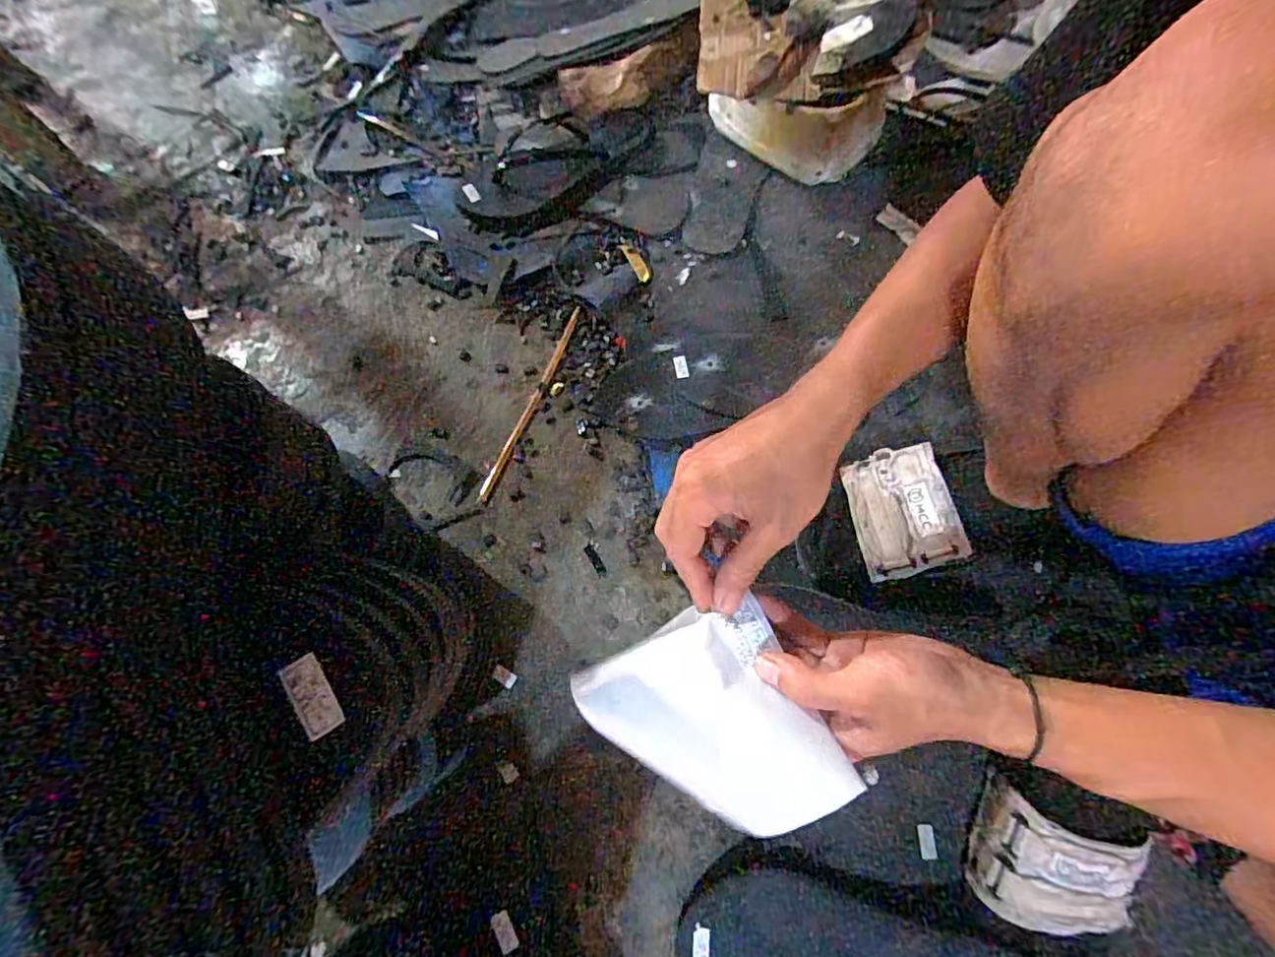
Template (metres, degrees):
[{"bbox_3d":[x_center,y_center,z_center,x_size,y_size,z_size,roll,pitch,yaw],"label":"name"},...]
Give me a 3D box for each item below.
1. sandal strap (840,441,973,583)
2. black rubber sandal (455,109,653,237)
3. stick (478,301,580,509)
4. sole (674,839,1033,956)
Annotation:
[{"bbox_3d":[0.230,0.026,0.488,0.079,0.035,0.111,-16,59,25],"label":"sandal strap"},{"bbox_3d":[-0.087,-0.353,0.647,0.240,0.034,0.110,-26,74,-9],"label":"black rubber sandal"},{"bbox_3d":[-0.108,-0.079,0.579,0.012,0.011,0.222,22,75,7],"label":"stick"},{"bbox_3d":[0.167,0.363,0.425,0.259,0.017,0.107,10,56,15],"label":"sole"}]

